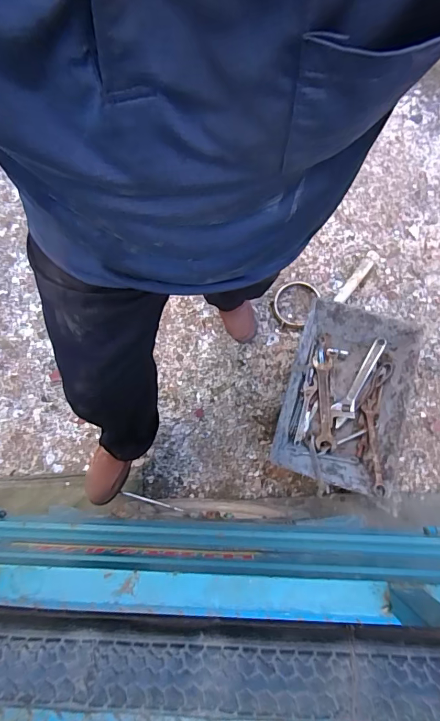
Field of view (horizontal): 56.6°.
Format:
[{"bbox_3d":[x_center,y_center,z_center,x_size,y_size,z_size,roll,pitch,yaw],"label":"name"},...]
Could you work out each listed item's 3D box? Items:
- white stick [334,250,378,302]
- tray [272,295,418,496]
[{"bbox_3d":[0.427,-0.258,1.276,0.038,0.040,0.221,36,80,9],"label":"white stick"},{"bbox_3d":[0.343,0.106,1.146,0.309,0.114,0.488,16,78,5],"label":"tray"}]

